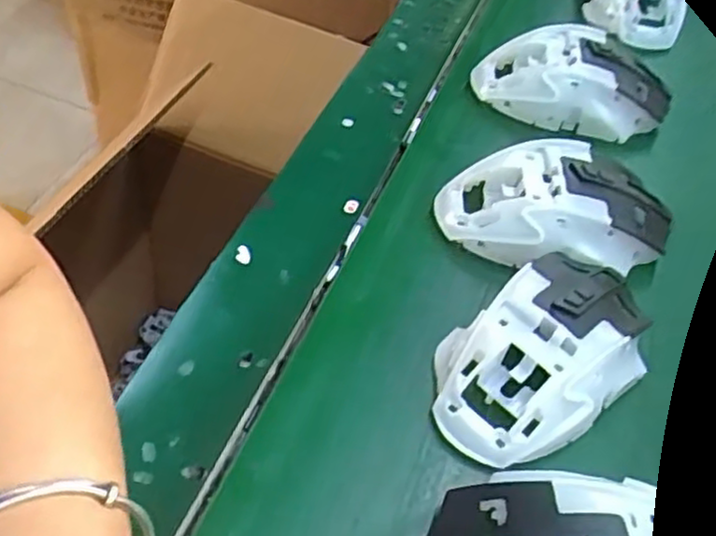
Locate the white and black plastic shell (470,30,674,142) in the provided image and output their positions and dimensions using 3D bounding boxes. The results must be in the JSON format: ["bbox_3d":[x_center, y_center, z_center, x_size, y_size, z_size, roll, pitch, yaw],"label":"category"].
[{"bbox_3d":[0.128,-0.110,0.435,0.112,0.031,0.057,14,50,3],"label":"white and black plastic shell"}]

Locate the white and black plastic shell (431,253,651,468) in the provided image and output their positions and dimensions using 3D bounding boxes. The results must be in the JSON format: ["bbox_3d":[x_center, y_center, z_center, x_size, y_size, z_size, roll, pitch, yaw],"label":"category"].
[{"bbox_3d":[0.080,0.033,0.313,0.113,0.036,0.066,-32,62,-27],"label":"white and black plastic shell"}]

